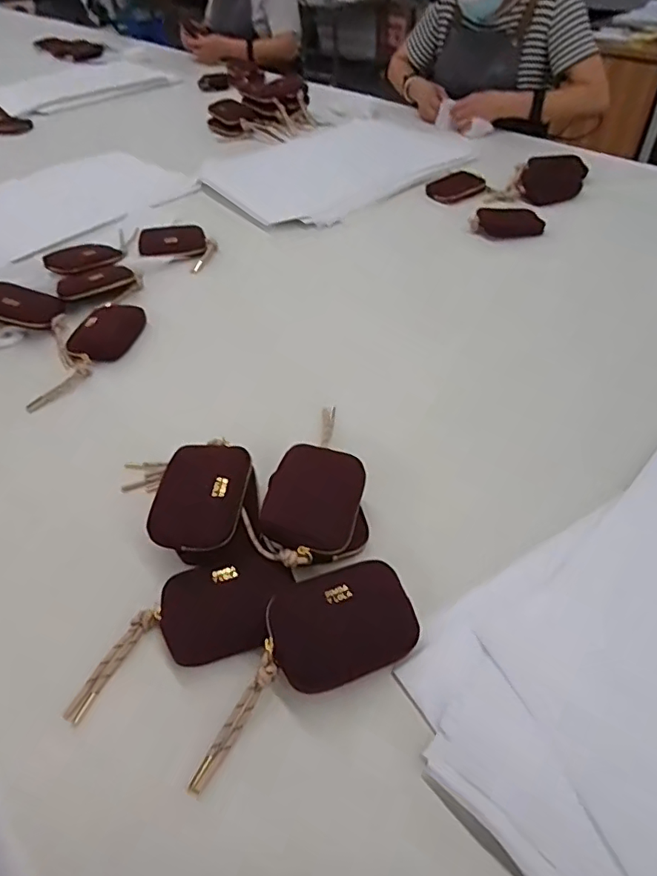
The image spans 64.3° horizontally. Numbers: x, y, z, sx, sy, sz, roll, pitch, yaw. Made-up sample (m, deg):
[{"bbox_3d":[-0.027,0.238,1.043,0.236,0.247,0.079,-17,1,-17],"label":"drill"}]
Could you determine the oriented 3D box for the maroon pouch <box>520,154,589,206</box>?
[{"bbox_3d":[0.436,-0.507,1.019,0.109,0.028,0.195,21,51,21],"label":"maroon pouch"}]

